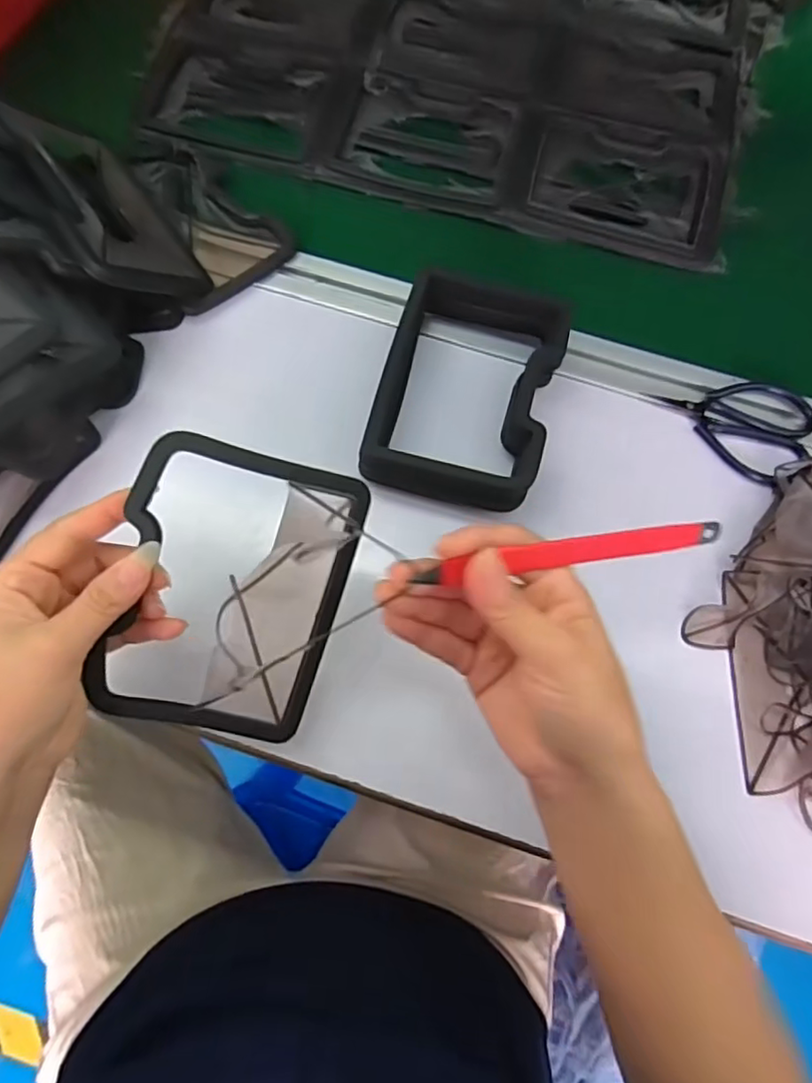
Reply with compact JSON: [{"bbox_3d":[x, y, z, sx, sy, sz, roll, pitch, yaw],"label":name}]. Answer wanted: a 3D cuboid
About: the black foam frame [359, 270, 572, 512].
[{"bbox_3d":[0.040,-0.097,0.401,0.107,0.048,0.152,15,72,3],"label":"black foam frame"}]

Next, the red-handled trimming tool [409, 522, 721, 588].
[{"bbox_3d":[0.073,0.004,0.264,0.140,0.008,0.011,-8,72,-13],"label":"red-handled trimming tool"}]

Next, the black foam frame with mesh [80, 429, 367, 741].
[{"bbox_3d":[-0.085,0.028,0.302,0.107,0.021,0.143,14,97,-20],"label":"black foam frame with mesh"}]

